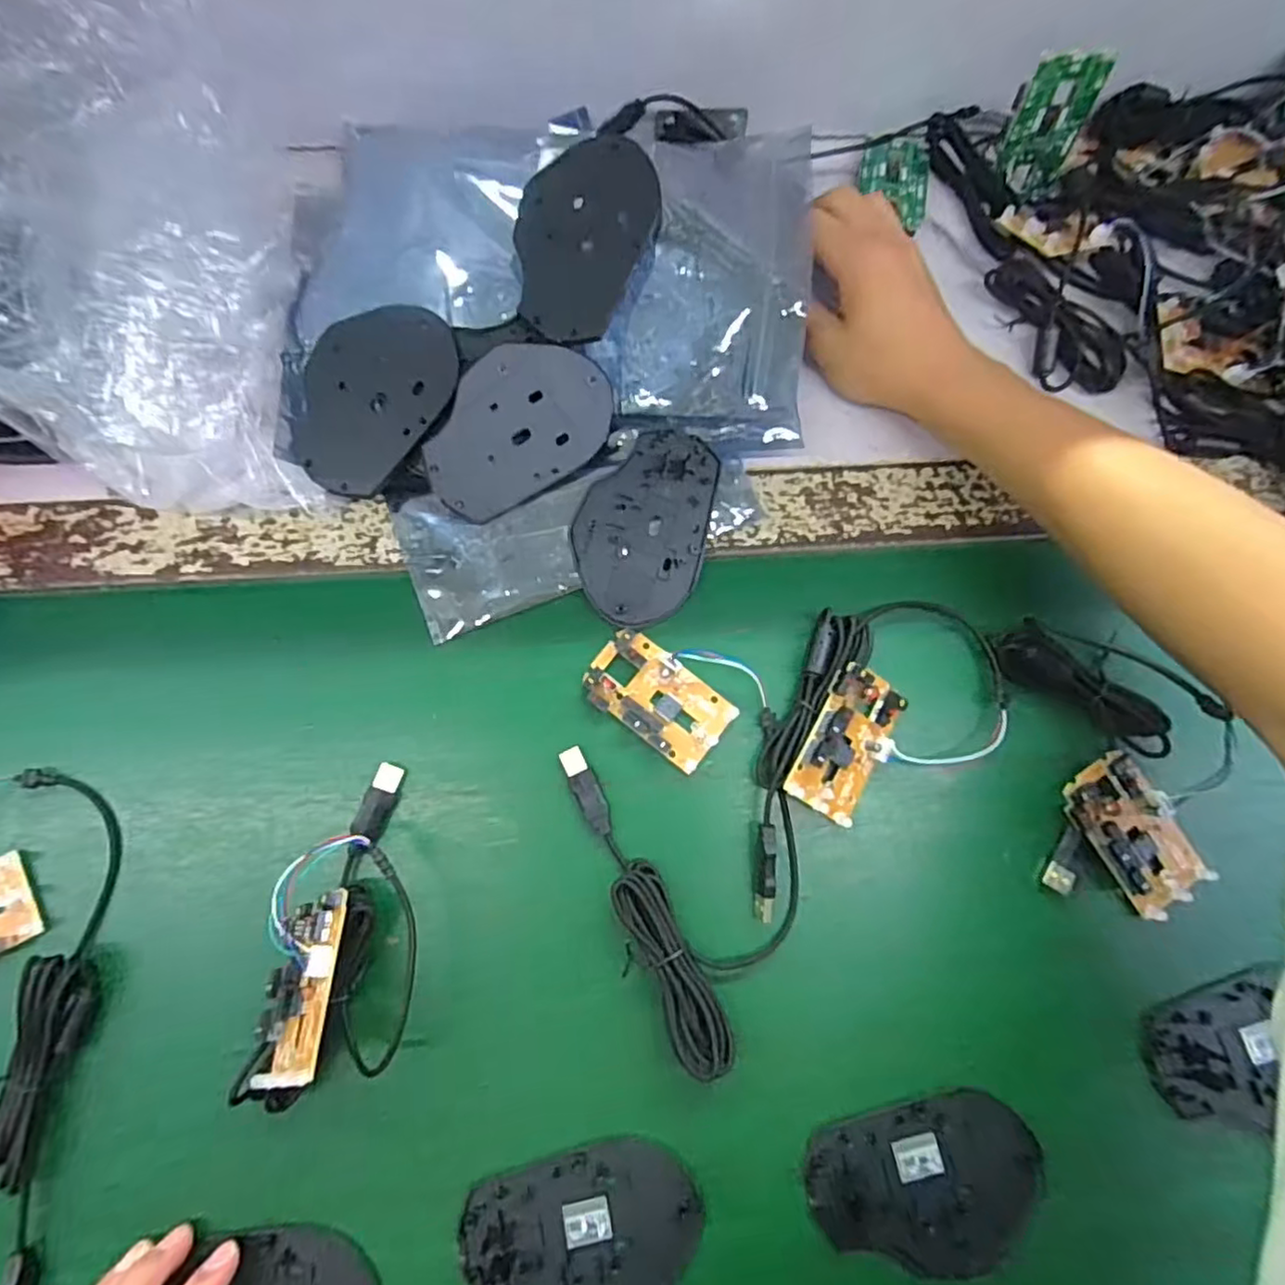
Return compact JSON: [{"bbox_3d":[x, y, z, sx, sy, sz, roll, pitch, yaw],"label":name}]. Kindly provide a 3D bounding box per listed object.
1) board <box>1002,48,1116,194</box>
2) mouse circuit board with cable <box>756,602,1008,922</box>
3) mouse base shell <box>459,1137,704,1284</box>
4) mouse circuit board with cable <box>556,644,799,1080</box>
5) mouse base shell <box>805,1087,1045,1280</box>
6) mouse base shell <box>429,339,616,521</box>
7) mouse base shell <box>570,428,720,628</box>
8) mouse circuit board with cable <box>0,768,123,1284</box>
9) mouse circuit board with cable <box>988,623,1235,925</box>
[{"bbox_3d":[0.248,-0.317,0.402,0.041,0.072,0.011,2,61,1],"label":"board"},{"bbox_3d":[0.110,0.045,0.346,0.183,0.023,0.101,-35,81,-6],"label":"mouse circuit board with cable"},{"bbox_3d":[-0.027,0.280,0.306,0.107,0.009,0.073,-9,80,-2],"label":"mouse base shell"},{"bbox_3d":[0.031,0.093,0.338,0.109,0.019,0.205,-21,80,-4],"label":"mouse circuit board with cable"},{"bbox_3d":[0.136,0.258,0.311,0.107,0.010,0.071,-14,80,-3],"label":"mouse base shell"},{"bbox_3d":[-0.070,-0.119,0.358,0.108,0.004,0.070,-36,112,-7],"label":"mouse base shell"},{"bbox_3d":[0.001,-0.066,0.366,0.072,0.013,0.107,11,80,2],"label":"mouse base shell"},{"bbox_3d":[-0.324,0.191,0.312,0.107,0.020,0.248,1,80,0],"label":"mouse circuit board with cable"},{"bbox_3d":[0.255,0.061,0.341,0.108,0.023,0.152,-8,80,-2],"label":"mouse circuit board with cable"}]

